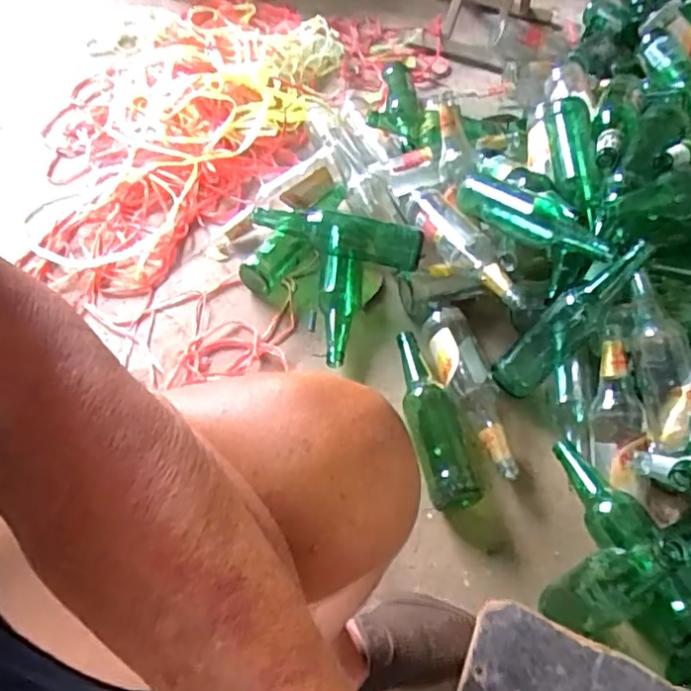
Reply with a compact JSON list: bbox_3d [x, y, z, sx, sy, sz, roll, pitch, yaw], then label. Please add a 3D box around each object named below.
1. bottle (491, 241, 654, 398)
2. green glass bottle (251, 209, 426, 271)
[{"bbox_3d":[0.304,-0.036,0.839,0.060,0.260,0.062,2,43,-49],"label":"bottle"},{"bbox_3d":[-0.011,-0.176,0.969,0.266,0.063,0.059,13,56,7],"label":"green glass bottle"}]

